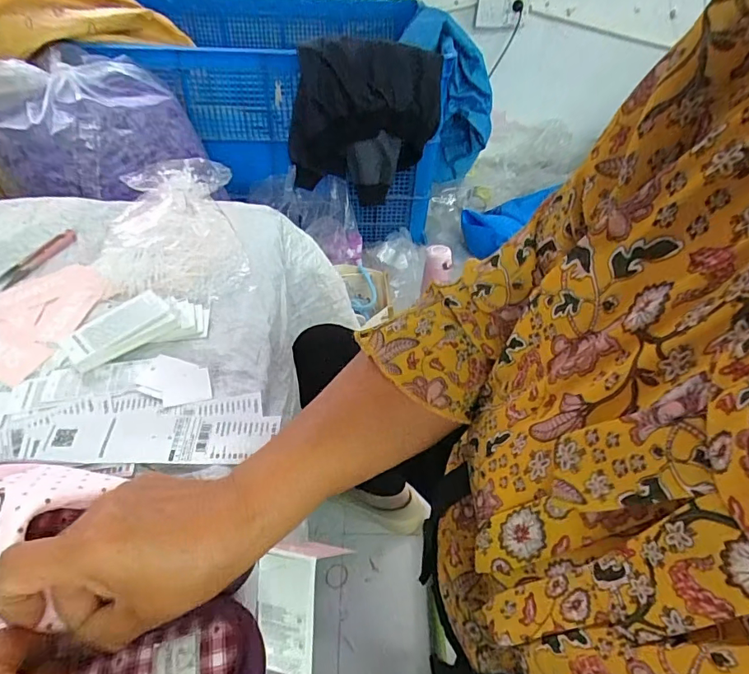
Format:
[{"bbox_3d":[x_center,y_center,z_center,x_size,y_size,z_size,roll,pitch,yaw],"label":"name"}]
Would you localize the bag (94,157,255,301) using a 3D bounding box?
[{"bbox_3d":[-0.244,-0.149,0.576,0.146,0.047,0.271,-11,47,-15],"label":"bag"}]

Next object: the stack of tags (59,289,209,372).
[{"bbox_3d":[-0.231,-0.012,0.463,0.129,0.027,0.055,-20,50,-22],"label":"stack of tags"}]

